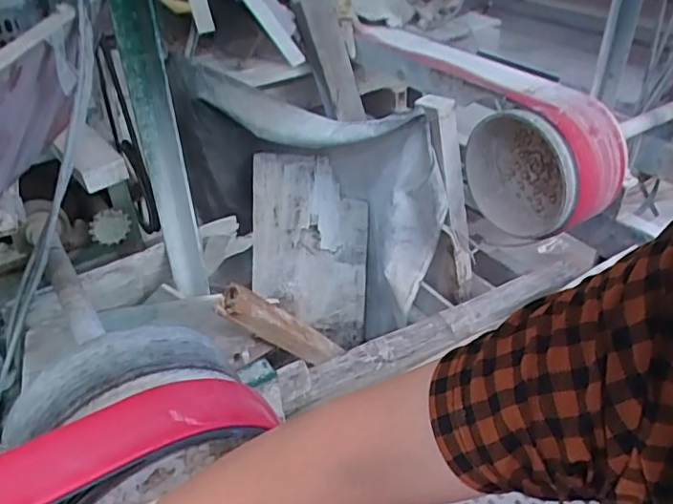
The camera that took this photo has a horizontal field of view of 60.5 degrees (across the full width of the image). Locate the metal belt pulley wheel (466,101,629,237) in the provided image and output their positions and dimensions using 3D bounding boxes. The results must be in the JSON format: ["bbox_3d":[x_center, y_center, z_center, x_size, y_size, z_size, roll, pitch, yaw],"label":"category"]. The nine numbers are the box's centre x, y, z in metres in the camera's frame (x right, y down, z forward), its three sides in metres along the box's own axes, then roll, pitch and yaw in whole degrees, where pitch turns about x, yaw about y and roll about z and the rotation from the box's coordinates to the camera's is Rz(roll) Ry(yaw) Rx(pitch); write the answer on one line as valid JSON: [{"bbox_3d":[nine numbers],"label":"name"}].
[{"bbox_3d":[0.450,-0.187,1.255,0.168,0.288,0.295,-22,41,-25],"label":"metal belt pulley wheel"}]

